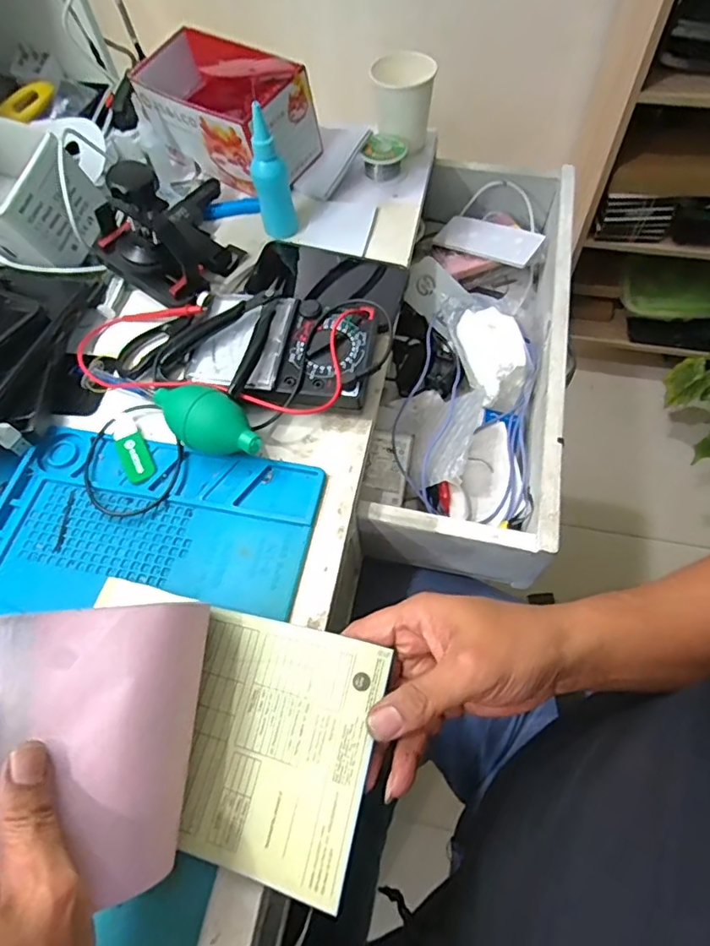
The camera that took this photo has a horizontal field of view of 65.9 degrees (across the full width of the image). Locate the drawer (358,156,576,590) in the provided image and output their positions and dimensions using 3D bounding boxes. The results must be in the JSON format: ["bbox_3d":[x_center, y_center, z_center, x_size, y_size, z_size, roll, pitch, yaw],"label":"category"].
[{"bbox_3d":[0.127,-0.143,0.581,0.167,0.084,0.487,9,62,9],"label":"drawer"}]

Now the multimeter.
[{"bbox_3d":[-0.058,-0.102,0.473,0.158,0.041,0.113,8,62,8],"label":"multimeter"}]

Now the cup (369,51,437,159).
[{"bbox_3d":[0.052,-0.405,0.602,0.069,0.073,0.069,0,61,4],"label":"cup"}]

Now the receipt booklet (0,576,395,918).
[{"bbox_3d":[-0.085,0.139,0.301,0.185,0.102,0.143,14,63,11],"label":"receipt booklet"}]

